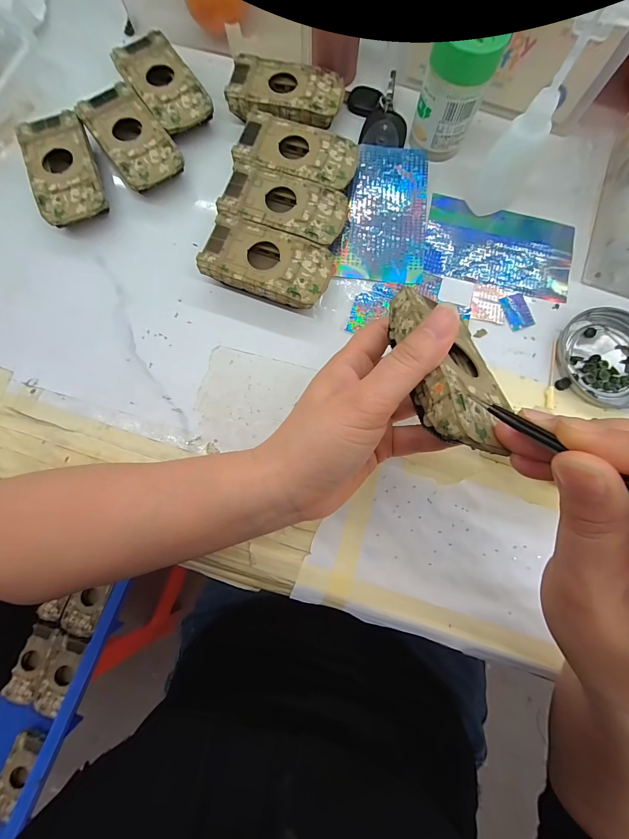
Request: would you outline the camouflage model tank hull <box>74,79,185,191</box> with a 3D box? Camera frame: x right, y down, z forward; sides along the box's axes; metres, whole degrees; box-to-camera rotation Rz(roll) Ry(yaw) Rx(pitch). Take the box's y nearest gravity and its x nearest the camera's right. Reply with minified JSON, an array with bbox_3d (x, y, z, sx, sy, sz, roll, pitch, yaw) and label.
[{"bbox_3d":[-0.152,-0.234,0.293,0.050,0.028,0.092,-36,81,-7],"label":"camouflage model tank hull"}]

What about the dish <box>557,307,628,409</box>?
[{"bbox_3d":[0.228,-0.048,0.264,0.076,0.007,0.074,0,79,0],"label":"dish"}]

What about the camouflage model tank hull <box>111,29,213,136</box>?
[{"bbox_3d":[-0.131,-0.290,0.304,0.050,0.026,0.091,-34,81,-6],"label":"camouflage model tank hull"}]

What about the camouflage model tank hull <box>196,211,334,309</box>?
[{"bbox_3d":[-0.036,-0.119,0.269,0.095,0.025,0.052,20,79,4],"label":"camouflage model tank hull"}]

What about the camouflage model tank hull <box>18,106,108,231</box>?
[{"bbox_3d":[-0.204,-0.201,0.285,0.049,0.029,0.093,-20,79,-4],"label":"camouflage model tank hull"}]

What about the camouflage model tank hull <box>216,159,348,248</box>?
[{"bbox_3d":[-0.023,-0.169,0.278,0.096,0.023,0.052,18,79,4],"label":"camouflage model tank hull"}]

